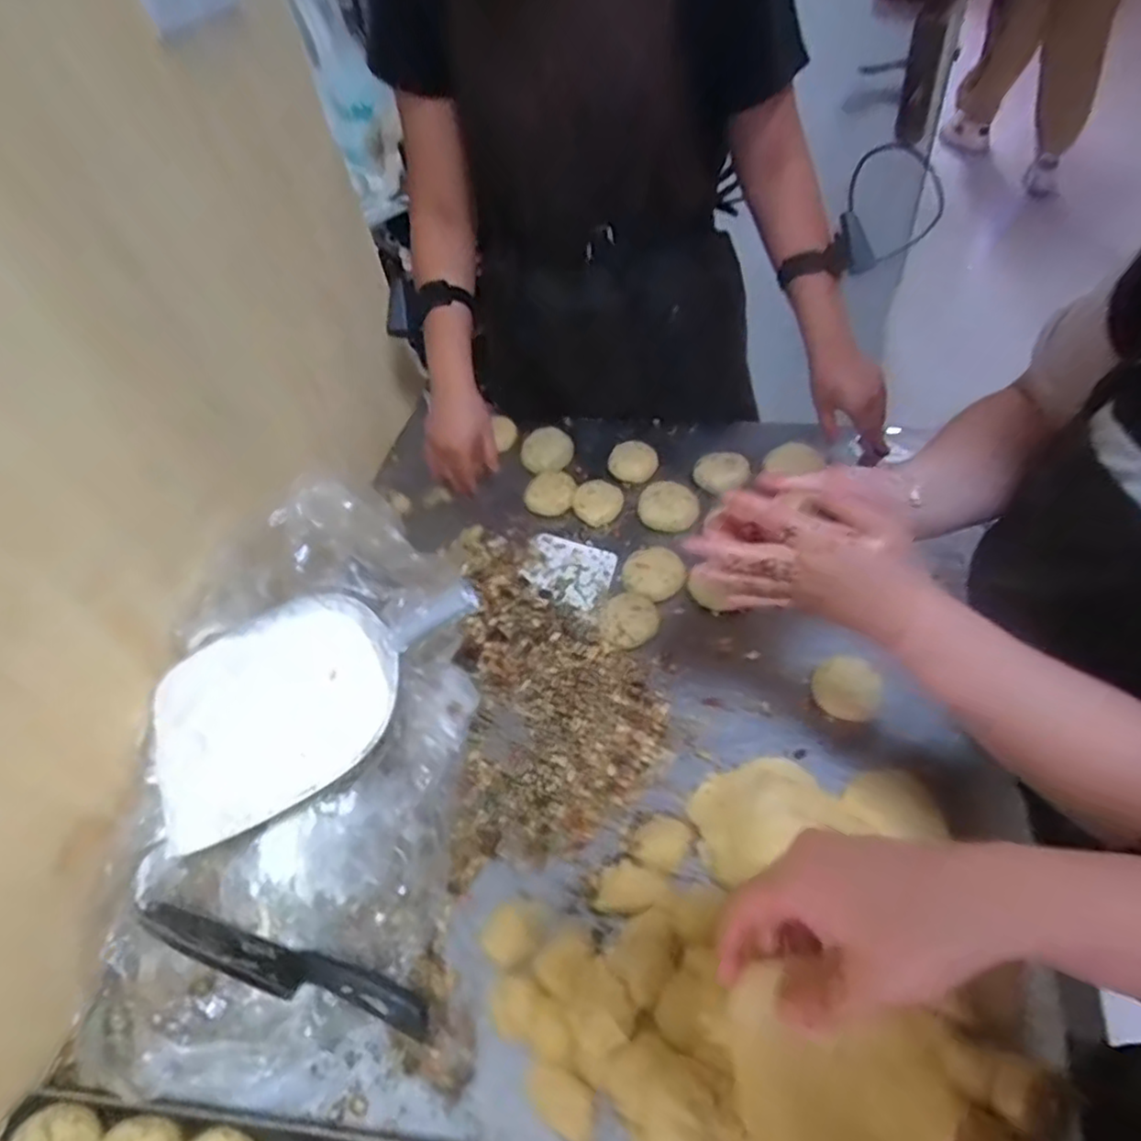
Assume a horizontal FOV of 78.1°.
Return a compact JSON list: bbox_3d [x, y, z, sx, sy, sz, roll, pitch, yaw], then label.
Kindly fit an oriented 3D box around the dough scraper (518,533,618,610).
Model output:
[{"bbox_3d":[-0.006,-0.002,0.844,0.113,0.006,0.081,19,63,21],"label":"dough scraper"}]

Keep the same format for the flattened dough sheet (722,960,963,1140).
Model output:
[{"bbox_3d":[0.130,0.237,0.339,0.099,0.018,0.086,-8,53,-3],"label":"flattened dough sheet"}]

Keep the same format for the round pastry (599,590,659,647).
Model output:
[{"bbox_3d":[0.065,0.055,0.777,0.064,0.021,0.059,-2,53,2],"label":"round pastry"}]

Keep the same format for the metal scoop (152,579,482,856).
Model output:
[{"bbox_3d":[-0.226,0.099,0.607,0.298,0.092,0.175,-25,54,-12],"label":"metal scoop"}]

